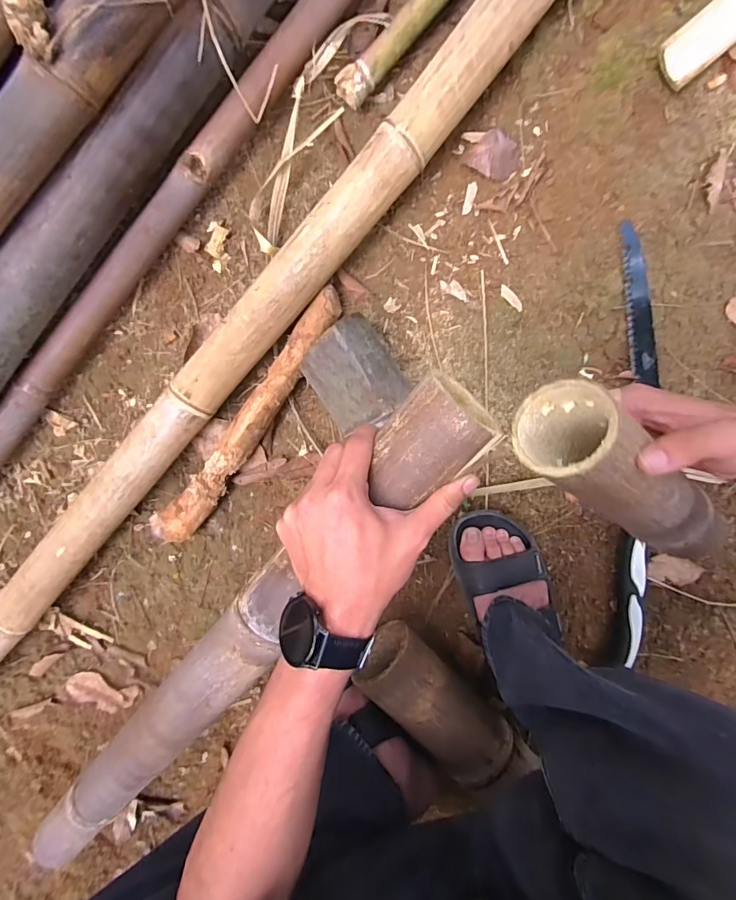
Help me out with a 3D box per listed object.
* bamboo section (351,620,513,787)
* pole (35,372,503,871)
[{"bbox_3d":[0.083,0.318,0.561,0.089,0.082,0.199,-44,94,8],"label":"bamboo section"},{"bbox_3d":[-0.189,0.266,0.475,0.064,0.055,0.860,39,114,-3],"label":"pole"}]

